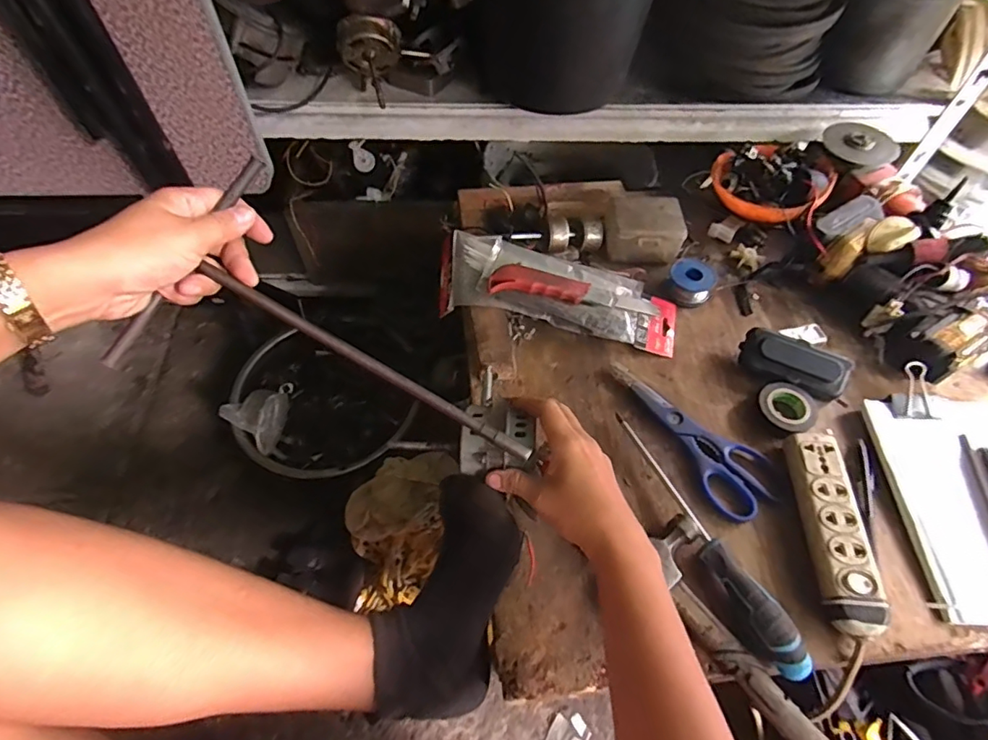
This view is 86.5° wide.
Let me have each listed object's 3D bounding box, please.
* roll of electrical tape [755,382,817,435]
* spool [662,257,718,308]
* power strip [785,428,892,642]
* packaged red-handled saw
[{"bbox_3d":[0.305,0.040,0.549,0.048,0.019,0.058,-31,62,-20],"label":"roll of electrical tape"},{"bbox_3d":[0.242,-0.107,0.645,0.054,0.028,0.057,0,56,0],"label":"spool"},{"bbox_3d":[0.307,0.142,0.477,0.049,0.027,0.179,4,56,2],"label":"power strip"},{"bbox_3d":[0.075,-0.096,0.625,0.286,0.052,0.104,9,57,5],"label":"packaged red-handled saw"}]

